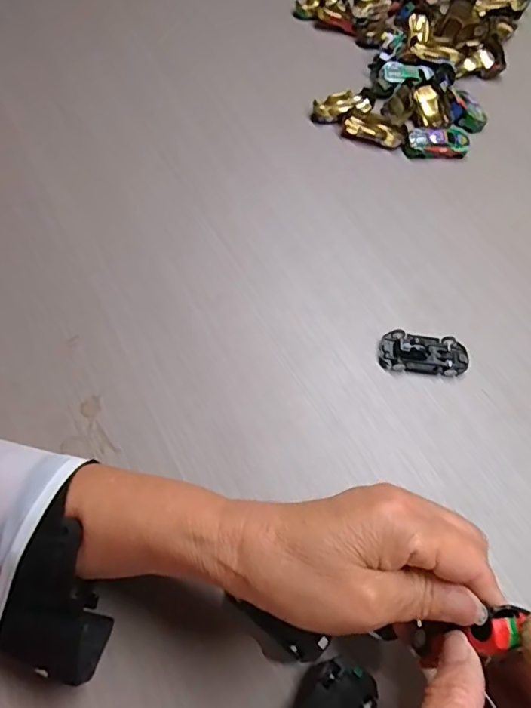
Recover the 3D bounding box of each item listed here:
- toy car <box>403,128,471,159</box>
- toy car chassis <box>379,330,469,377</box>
[{"bbox_3d":[0.171,-0.210,0.506,0.065,0.018,0.027,0,59,-4],"label":"toy car"},{"bbox_3d":[0.120,0.000,0.384,0.065,0.014,0.031,8,59,1],"label":"toy car chassis"}]

